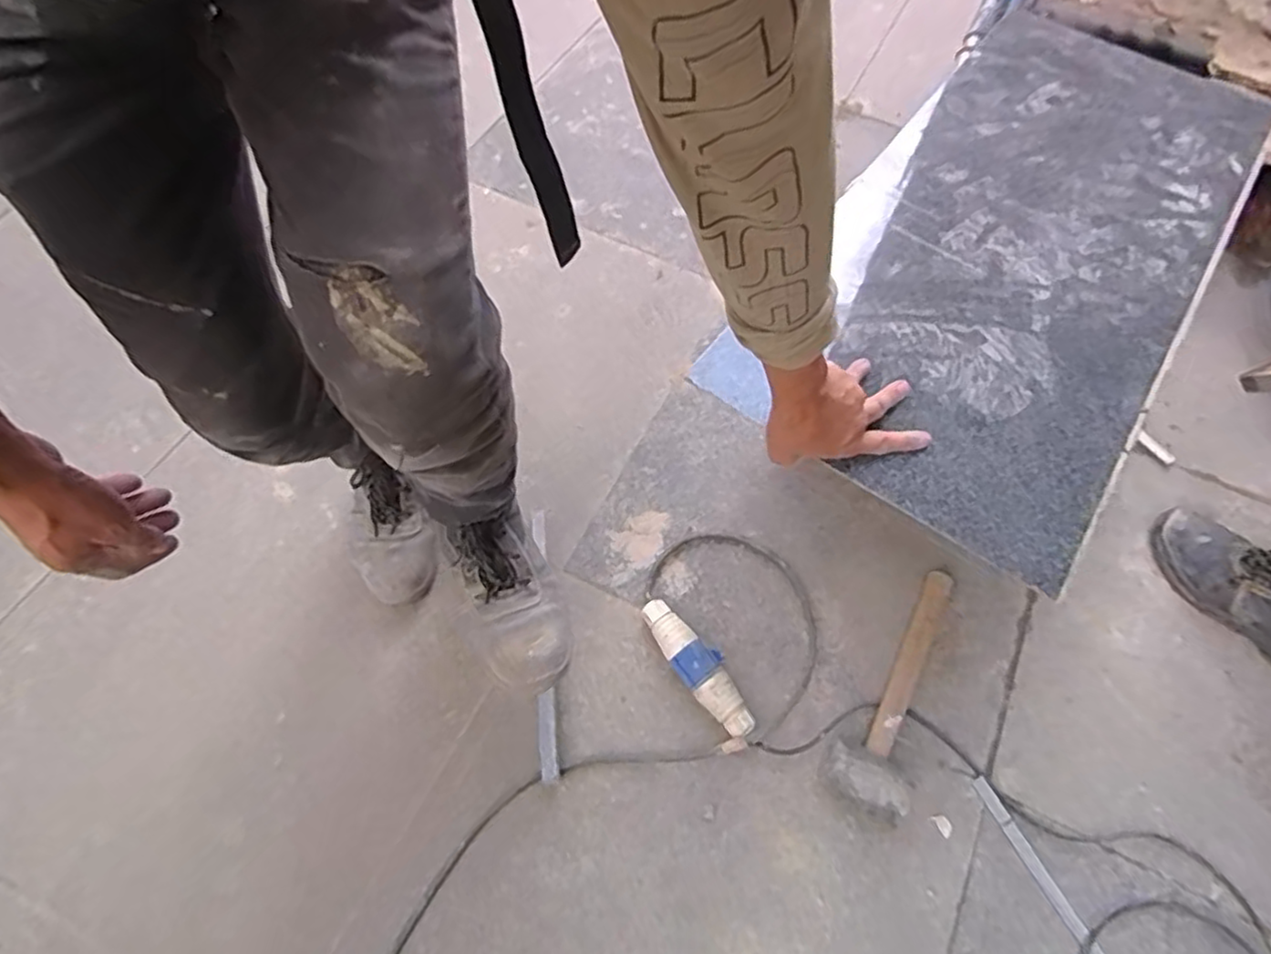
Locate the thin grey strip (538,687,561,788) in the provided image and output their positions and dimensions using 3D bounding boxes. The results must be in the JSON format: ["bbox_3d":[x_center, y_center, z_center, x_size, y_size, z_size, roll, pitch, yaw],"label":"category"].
[{"bbox_3d":[-0.107,0.312,0.824,0.024,0.016,0.104,2,62,-24],"label":"thin grey strip"}]

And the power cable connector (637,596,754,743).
[{"bbox_3d":[0.081,0.242,0.868,0.060,0.059,0.204,-29,68,-16],"label":"power cable connector"}]

